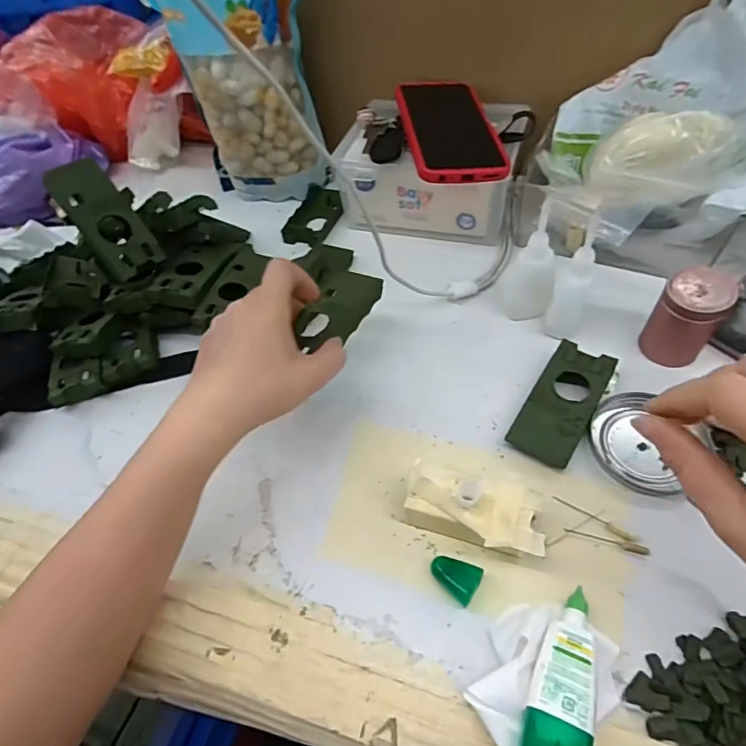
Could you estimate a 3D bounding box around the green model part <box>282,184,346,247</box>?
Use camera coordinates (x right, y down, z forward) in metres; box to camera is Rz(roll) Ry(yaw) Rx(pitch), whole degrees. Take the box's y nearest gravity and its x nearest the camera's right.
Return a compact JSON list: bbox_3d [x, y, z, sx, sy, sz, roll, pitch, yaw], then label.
[{"bbox_3d":[-0.066,-0.182,0.551,0.051,0.014,0.100,11,55,16],"label":"green model part"}]

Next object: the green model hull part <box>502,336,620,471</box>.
[{"bbox_3d":[0.146,0.022,0.361,0.046,0.022,0.101,26,60,25],"label":"green model hull part"}]

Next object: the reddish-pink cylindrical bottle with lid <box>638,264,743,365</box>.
[{"bbox_3d":[0.237,-0.041,0.361,0.044,0.069,0.039,35,64,29],"label":"reddish-pink cylindrical bottle with lid"}]

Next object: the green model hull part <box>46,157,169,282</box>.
[{"bbox_3d":[-0.231,-0.132,0.413,0.048,0.102,0.027,-37,13,-22],"label":"green model hull part"}]

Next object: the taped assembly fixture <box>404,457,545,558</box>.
[{"bbox_3d":[0.065,0.088,0.307,0.088,0.038,0.048,13,55,17],"label":"taped assembly fixture"}]

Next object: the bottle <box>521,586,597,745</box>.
[{"bbox_3d":[0.102,0.165,0.252,0.030,0.027,0.096,17,56,20],"label":"bottle"}]

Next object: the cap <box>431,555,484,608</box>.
[{"bbox_3d":[0.052,0.129,0.300,0.030,0.012,0.022,26,60,25],"label":"cap"}]

